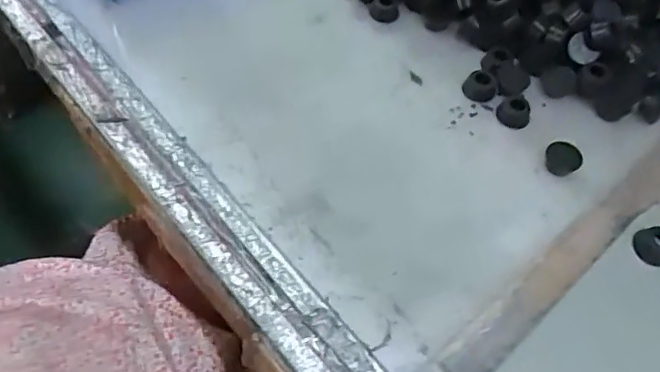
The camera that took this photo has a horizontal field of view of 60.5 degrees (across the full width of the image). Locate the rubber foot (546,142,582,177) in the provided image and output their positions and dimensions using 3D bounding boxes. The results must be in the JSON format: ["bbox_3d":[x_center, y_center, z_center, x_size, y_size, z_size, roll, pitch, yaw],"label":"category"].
[{"bbox_3d":[0.166,-0.020,0.404,0.020,0.014,0.023,-15,62,-9],"label":"rubber foot"}]

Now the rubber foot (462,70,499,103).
[{"bbox_3d":[0.115,-0.076,0.433,0.024,0.013,0.020,21,63,10],"label":"rubber foot"}]

